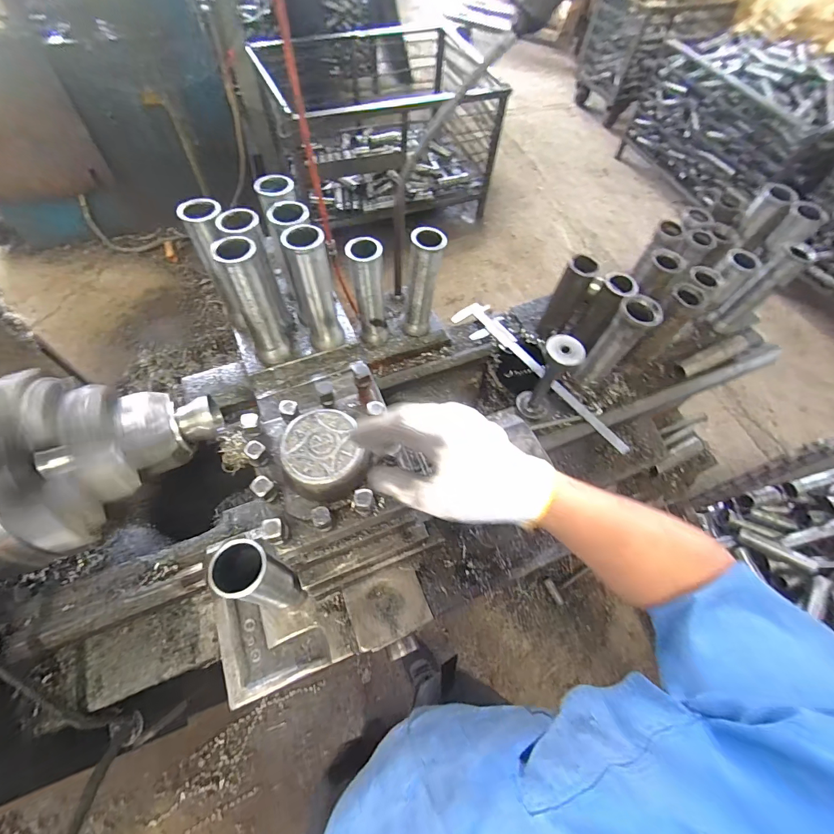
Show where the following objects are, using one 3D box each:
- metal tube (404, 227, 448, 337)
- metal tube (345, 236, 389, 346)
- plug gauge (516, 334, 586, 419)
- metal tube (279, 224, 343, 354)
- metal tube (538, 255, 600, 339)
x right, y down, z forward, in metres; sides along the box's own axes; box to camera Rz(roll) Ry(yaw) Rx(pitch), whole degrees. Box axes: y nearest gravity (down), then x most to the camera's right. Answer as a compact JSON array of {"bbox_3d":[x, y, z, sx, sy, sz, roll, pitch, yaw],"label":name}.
[{"bbox_3d":[0.009,-0.224,0.681,0.060,0.192,0.047,11,61,3],"label":"metal tube"},{"bbox_3d":[-0.080,-0.203,0.660,0.055,0.191,0.051,-2,61,-4],"label":"metal tube"},{"bbox_3d":[0.213,-0.060,0.645,0.053,0.170,0.051,23,62,9],"label":"plug gauge"},{"bbox_3d":[-0.148,-0.183,0.587,0.056,0.188,0.054,-11,62,-9],"label":"metal tube"},{"bbox_3d":[0.272,-0.210,0.717,0.055,0.161,0.050,16,61,5],"label":"metal tube"}]

